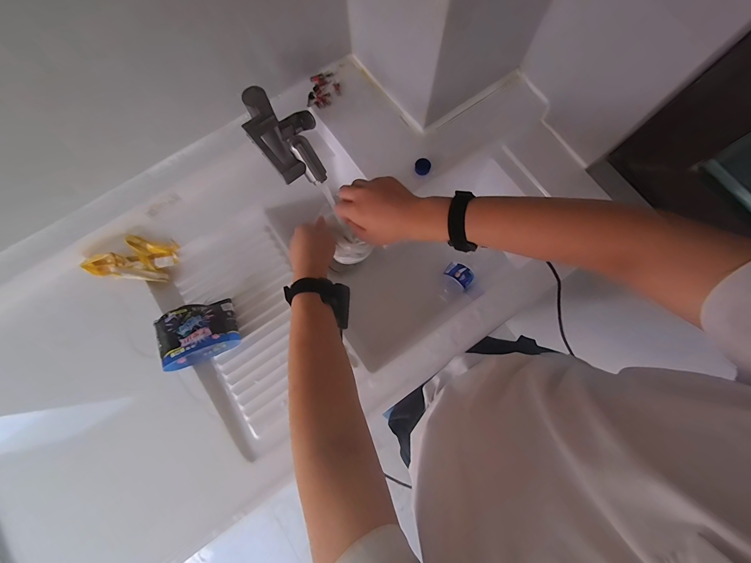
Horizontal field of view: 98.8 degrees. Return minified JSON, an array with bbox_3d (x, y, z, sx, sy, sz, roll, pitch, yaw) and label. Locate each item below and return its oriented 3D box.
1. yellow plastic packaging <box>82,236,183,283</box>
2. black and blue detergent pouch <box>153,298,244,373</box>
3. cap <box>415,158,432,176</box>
[{"bbox_3d":[-0.472,-0.046,0.625,0.157,0.029,0.082,5,77,2],"label":"yellow plastic packaging"},{"bbox_3d":[-0.314,0.089,0.567,0.121,0.059,0.092,-23,78,-5],"label":"black and blue detergent pouch"},{"bbox_3d":[0.088,-0.213,0.597,0.029,0.013,0.029,0,77,0],"label":"cap"}]

